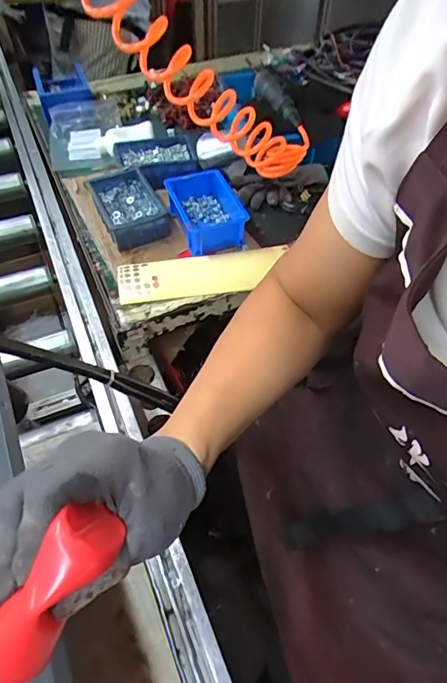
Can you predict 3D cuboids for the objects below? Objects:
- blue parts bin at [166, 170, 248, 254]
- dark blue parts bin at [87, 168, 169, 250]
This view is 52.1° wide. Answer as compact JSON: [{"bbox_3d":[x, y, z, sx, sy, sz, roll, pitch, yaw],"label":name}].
[{"bbox_3d":[-0.025,-0.215,0.748,0.107,0.053,0.149,-19,54,-10],"label":"blue parts bin"},{"bbox_3d":[-0.156,-0.223,0.762,0.098,0.053,0.157,-23,54,-12],"label":"dark blue parts bin"}]

